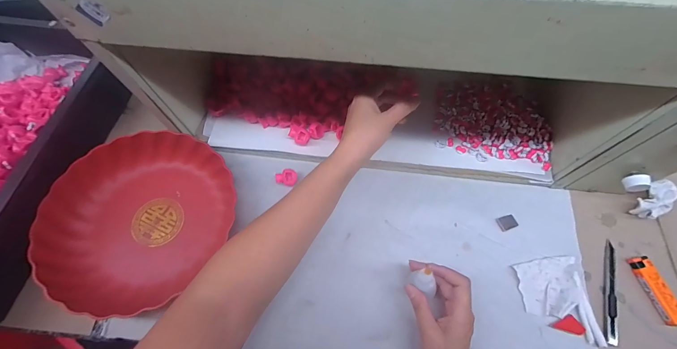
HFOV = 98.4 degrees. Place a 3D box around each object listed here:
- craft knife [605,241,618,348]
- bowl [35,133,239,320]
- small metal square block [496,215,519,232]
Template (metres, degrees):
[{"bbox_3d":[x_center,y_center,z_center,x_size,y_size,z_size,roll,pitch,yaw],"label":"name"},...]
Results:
[{"bbox_3d":[0.349,0.147,0.372,0.013,0.009,0.132,21,68,10],"label":"craft knife"},{"bbox_3d":[-0.274,0.053,0.410,0.225,0.059,0.245,35,71,15],"label":"bowl"},{"bbox_3d":[0.238,0.068,0.413,0.025,0.004,0.020,-18,67,-7],"label":"small metal square block"}]

